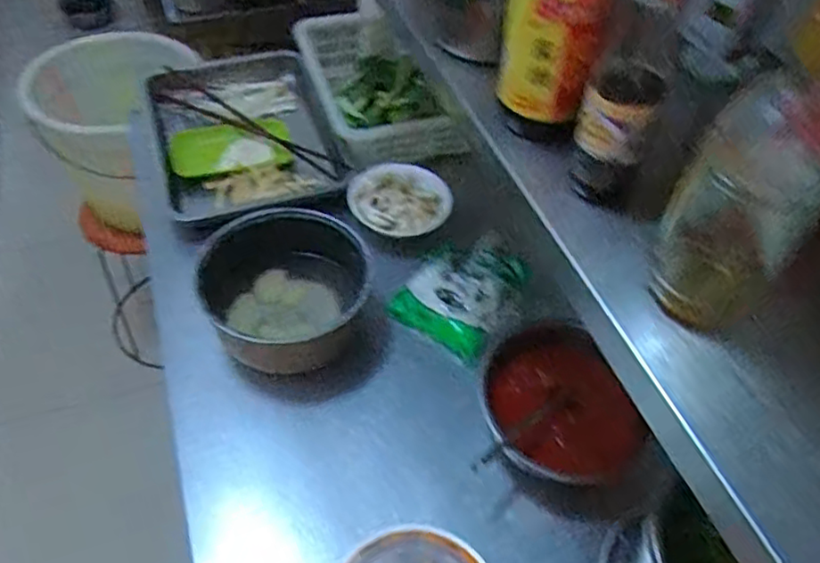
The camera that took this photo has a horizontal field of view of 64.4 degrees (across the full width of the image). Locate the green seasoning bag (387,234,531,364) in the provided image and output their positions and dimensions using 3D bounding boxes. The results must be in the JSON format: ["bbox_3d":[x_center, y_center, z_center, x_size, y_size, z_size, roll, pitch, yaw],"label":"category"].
[{"bbox_3d":[0.068,0.016,0.886,0.149,0.062,0.160,30,54,20],"label":"green seasoning bag"}]

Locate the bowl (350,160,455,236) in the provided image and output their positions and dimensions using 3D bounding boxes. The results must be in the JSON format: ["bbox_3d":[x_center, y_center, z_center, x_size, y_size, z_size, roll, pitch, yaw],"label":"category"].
[{"bbox_3d":[-0.013,-0.126,0.963,0.146,0.039,0.125,12,50,5],"label":"bowl"}]

